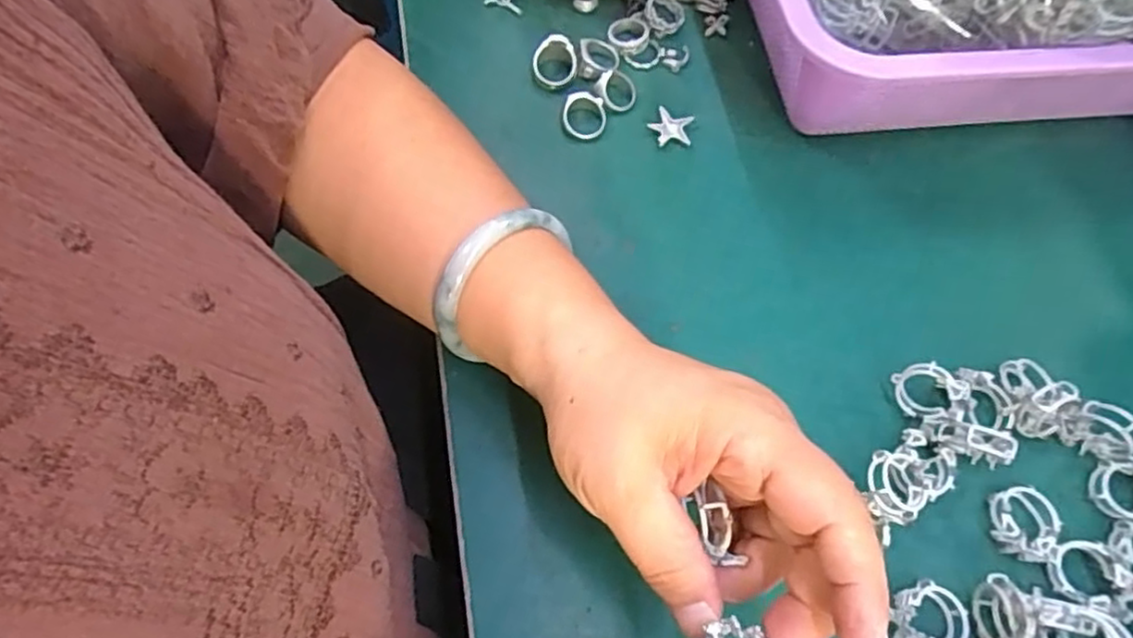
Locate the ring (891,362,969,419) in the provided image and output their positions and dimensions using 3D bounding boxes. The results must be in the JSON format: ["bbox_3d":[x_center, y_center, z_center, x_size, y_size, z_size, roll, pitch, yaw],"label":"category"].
[{"bbox_3d":[0.158,0.031,0.300,0.006,0.026,0.026,-17,61,-47],"label":"ring"}]

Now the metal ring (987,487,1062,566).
[{"bbox_3d":[0.194,0.086,0.287,0.024,0.011,0.030,25,67,8],"label":"metal ring"}]

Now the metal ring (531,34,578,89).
[{"bbox_3d":[-0.006,-0.139,0.367,0.024,0.019,0.023,1,66,-3],"label":"metal ring"}]

